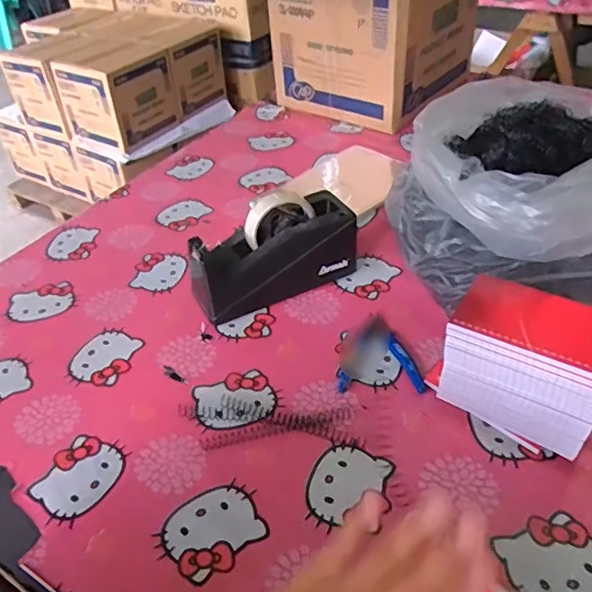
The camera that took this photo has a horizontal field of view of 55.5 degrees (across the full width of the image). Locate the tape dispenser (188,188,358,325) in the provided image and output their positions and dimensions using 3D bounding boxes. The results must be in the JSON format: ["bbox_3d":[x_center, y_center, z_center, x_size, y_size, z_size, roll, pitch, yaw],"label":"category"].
[{"bbox_3d":[-0.029,-0.053,0.682,0.199,0.110,0.078,-21,42,-20],"label":"tape dispenser"}]

